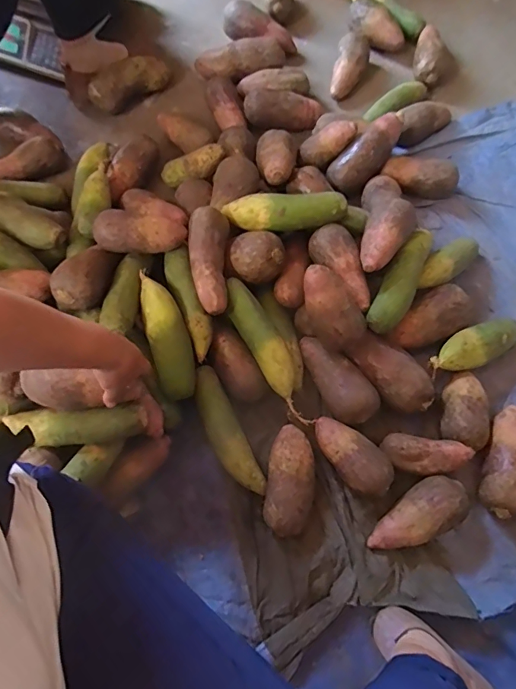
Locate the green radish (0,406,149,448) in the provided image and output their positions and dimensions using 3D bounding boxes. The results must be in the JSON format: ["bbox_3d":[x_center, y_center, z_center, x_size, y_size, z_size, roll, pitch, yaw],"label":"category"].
[{"bbox_3d":[-0.252,0.112,0.623,0.186,0.045,0.045,-4,69,5],"label":"green radish"}]

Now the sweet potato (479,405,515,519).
[{"bbox_3d":[0.384,0.179,0.698,0.076,0.060,0.167,8,69,3],"label":"sweet potato"}]

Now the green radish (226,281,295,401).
[{"bbox_3d":[0.003,-0.012,0.738,0.054,0.056,0.202,-29,72,-11],"label":"green radish"}]

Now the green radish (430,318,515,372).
[{"bbox_3d":[0.370,0.002,0.764,0.174,0.053,0.063,-24,71,-9],"label":"green radish"}]

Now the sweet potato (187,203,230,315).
[{"bbox_3d":[-0.081,-0.141,0.745,0.061,0.044,0.185,-2,69,-1],"label":"sweet potato"}]

